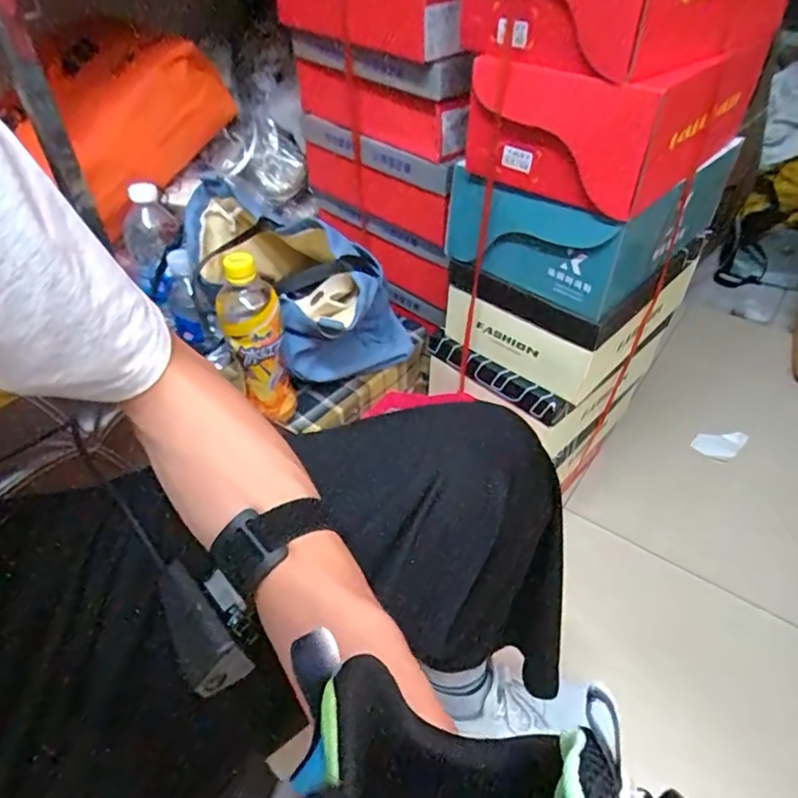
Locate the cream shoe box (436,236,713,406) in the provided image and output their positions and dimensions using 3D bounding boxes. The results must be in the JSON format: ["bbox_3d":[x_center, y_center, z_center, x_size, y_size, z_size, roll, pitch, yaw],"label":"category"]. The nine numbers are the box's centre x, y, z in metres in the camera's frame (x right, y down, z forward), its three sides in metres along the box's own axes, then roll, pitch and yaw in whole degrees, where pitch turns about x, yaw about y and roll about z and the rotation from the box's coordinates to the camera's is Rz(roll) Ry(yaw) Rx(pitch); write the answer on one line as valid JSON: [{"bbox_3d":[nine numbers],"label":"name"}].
[{"bbox_3d":[0.225,-0.142,0.758,0.210,0.113,0.265,34,52,30],"label":"cream shoe box"}]

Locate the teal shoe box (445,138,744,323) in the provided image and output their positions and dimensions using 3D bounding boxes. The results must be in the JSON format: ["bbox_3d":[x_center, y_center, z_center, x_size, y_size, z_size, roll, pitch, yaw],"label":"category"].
[{"bbox_3d":[0.231,-0.238,0.695,0.222,0.116,0.284,34,53,31],"label":"teal shoe box"}]

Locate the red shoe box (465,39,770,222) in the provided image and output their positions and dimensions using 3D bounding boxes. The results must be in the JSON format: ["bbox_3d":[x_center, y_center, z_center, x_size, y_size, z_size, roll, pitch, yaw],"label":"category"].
[{"bbox_3d":[0.214,-0.300,0.598,0.235,0.108,0.207,-30,51,-29],"label":"red shoe box"}]

